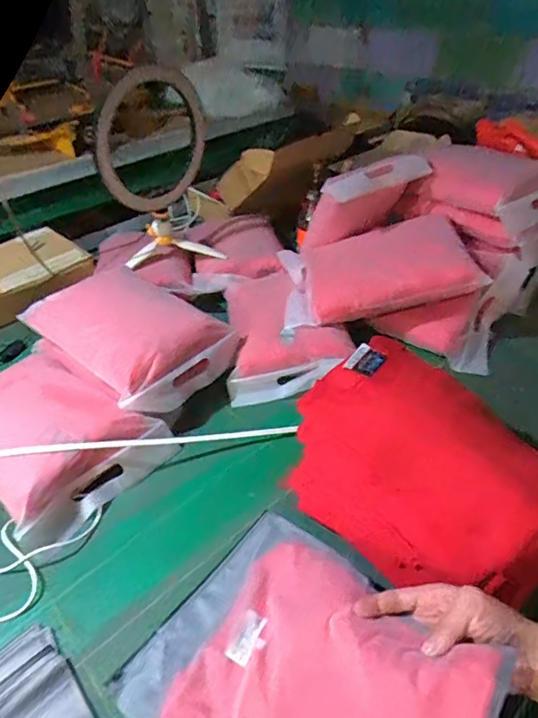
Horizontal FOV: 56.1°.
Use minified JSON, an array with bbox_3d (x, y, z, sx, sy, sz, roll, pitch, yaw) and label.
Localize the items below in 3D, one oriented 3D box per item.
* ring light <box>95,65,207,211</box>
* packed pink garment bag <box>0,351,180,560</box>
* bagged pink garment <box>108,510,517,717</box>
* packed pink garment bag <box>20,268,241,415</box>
[{"bbox_3d":[-0.203,-0.401,0.945,0.039,0.243,0.251,32,34,24],"label":"ring light"},{"bbox_3d":[-0.331,0.101,0.752,0.311,0.081,0.238,28,49,32],"label":"packed pink garment bag"},{"bbox_3d":[0.021,0.302,0.475,0.334,0.055,0.238,14,61,48],"label":"bagged pink garment"},{"bbox_3d":[-0.230,-0.048,0.846,0.303,0.097,0.225,23,47,28],"label":"packed pink garment bag"}]

